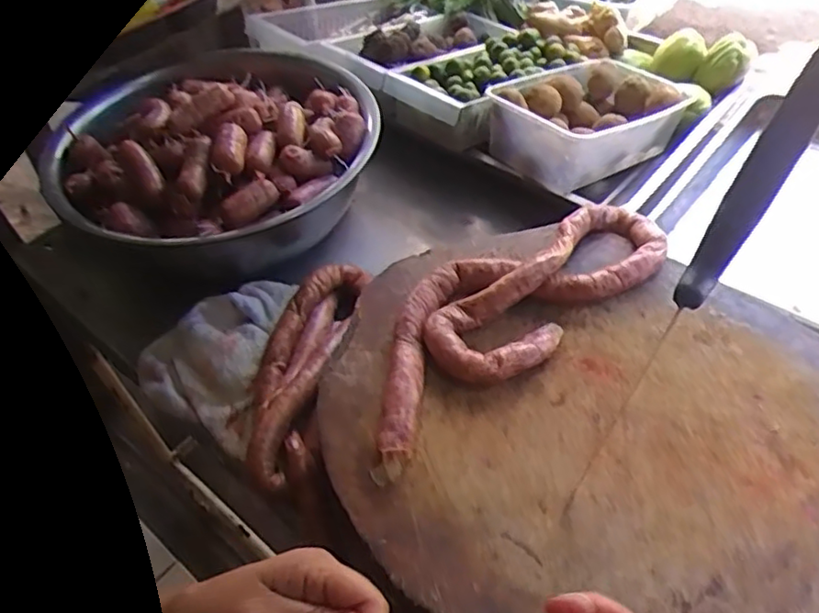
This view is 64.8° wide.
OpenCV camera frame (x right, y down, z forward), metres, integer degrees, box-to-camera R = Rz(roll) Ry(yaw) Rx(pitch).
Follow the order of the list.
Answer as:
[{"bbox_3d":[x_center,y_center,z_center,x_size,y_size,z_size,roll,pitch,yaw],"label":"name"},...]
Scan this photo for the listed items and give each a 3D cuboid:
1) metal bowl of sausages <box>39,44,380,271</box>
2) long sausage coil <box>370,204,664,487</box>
[{"bbox_3d":[-0.223,-0.196,0.775,0.362,0.130,0.371,-3,50,3],"label":"metal bowl of sausages"},{"bbox_3d":[0.080,0.000,0.566,0.349,0.034,0.119,-35,56,-21],"label":"long sausage coil"}]

